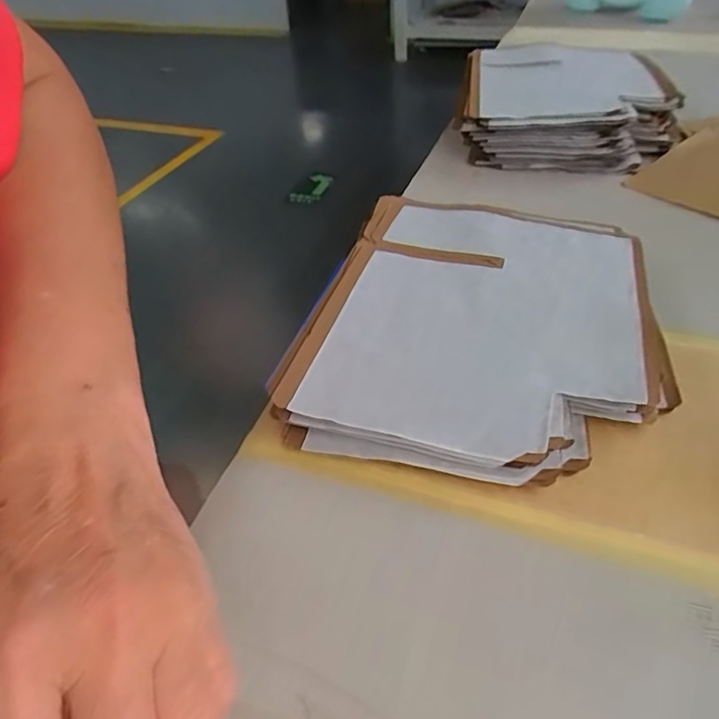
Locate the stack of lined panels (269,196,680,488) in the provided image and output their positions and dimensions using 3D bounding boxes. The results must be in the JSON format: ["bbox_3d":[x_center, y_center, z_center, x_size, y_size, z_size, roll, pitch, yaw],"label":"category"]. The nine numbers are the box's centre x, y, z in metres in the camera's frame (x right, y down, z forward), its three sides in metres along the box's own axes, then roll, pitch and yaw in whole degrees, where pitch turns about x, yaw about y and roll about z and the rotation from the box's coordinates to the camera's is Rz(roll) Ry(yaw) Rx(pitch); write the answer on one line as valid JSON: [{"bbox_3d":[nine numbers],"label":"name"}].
[{"bbox_3d":[0.082,-0.030,0.365,0.203,0.030,0.241,8,42,14],"label":"stack of lined panels"}]

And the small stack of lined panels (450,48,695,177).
[{"bbox_3d":[0.228,-0.283,0.628,0.217,0.063,0.236,6,42,12],"label":"small stack of lined panels"}]

